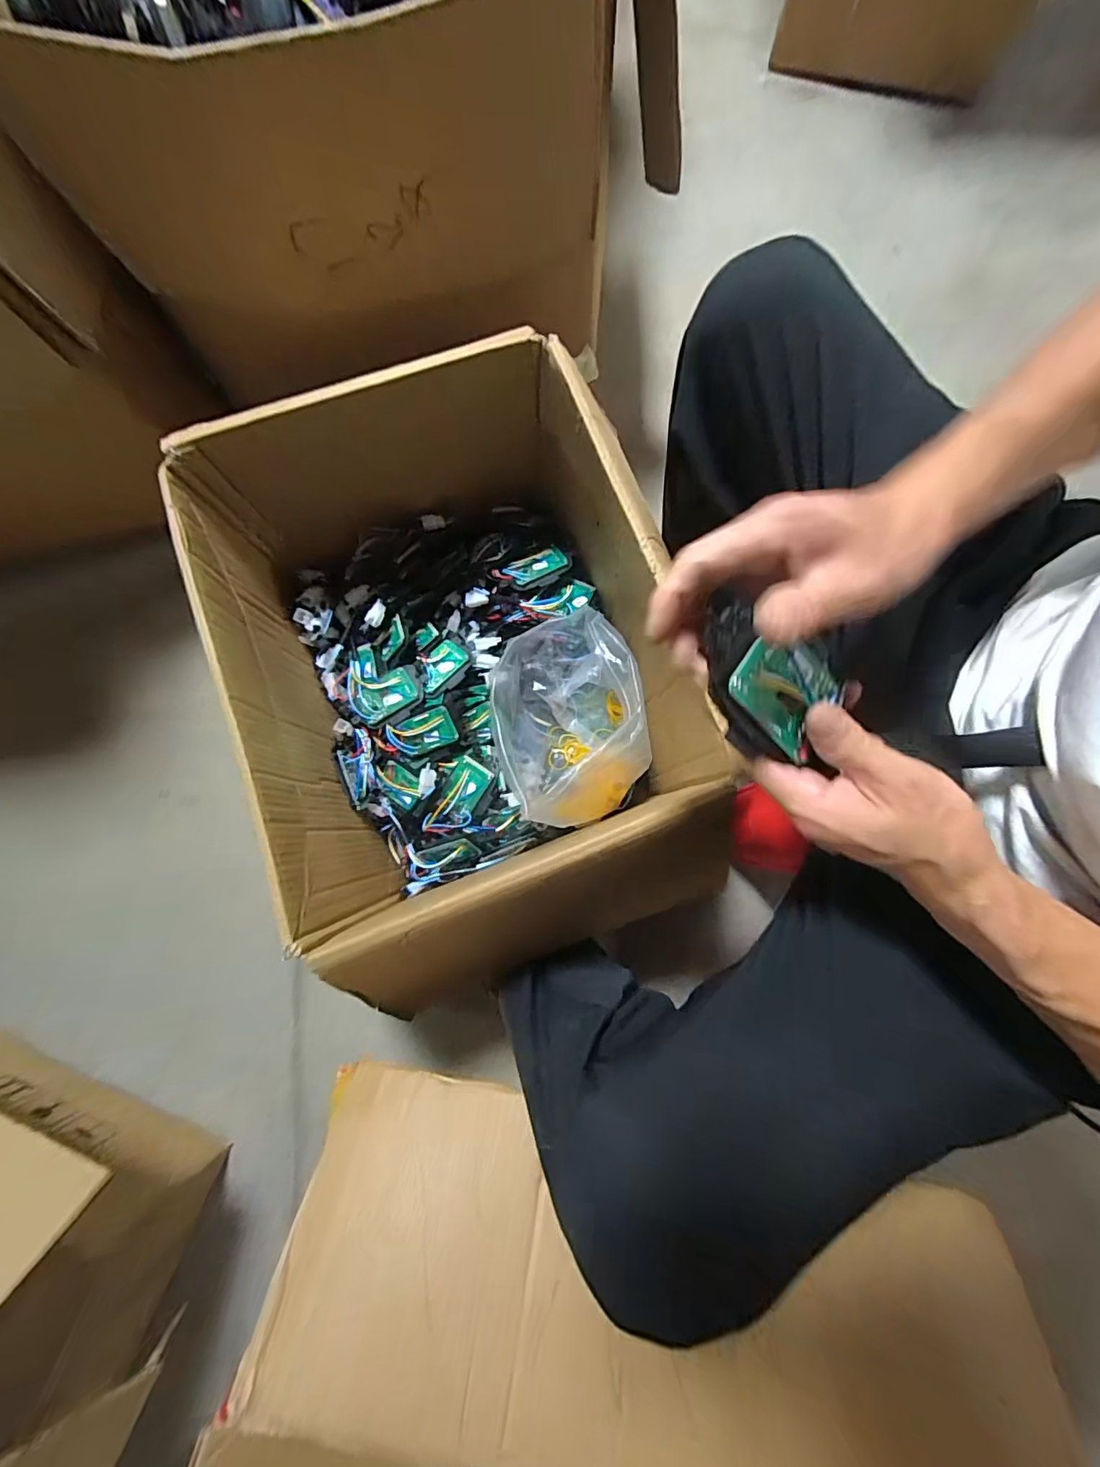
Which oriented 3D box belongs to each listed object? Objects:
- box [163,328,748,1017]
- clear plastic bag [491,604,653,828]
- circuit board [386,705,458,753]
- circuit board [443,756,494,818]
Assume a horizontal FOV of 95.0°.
[{"bbox_3d":[-0.096,-0.087,0.591,0.425,0.278,0.605,-21,80,-3],"label":"box"},{"bbox_3d":[0.024,-0.020,0.627,0.164,0.141,0.244,-14,80,-2],"label":"clear plastic bag"},{"bbox_3d":[-0.172,-0.003,0.676,0.090,0.009,0.051,-18,96,7],"label":"circuit board"},{"bbox_3d":[-0.114,0.073,0.676,0.049,0.011,0.074,30,81,6],"label":"circuit board"}]

